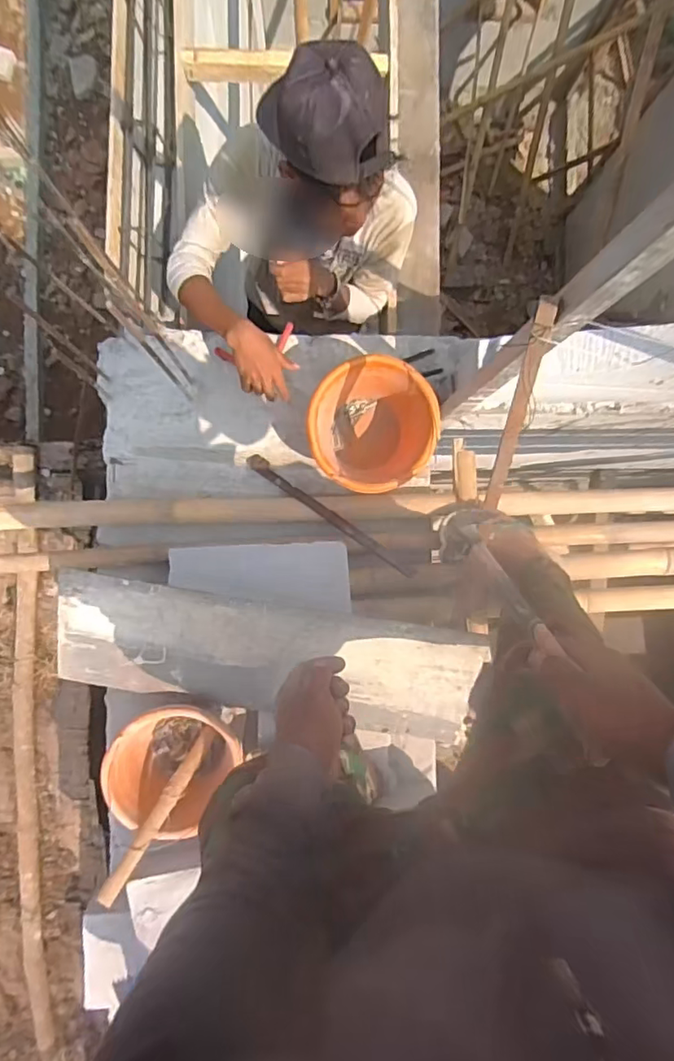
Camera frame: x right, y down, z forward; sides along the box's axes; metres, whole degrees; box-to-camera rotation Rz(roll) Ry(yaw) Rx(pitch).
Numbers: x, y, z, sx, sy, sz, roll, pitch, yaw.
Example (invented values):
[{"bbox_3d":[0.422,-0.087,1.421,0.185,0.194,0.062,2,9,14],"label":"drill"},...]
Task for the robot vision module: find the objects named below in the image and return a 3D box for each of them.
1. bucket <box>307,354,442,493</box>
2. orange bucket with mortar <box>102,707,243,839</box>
[{"bbox_3d":[0.069,-0.206,1.184,0.242,0.177,0.250,0,91,-2],"label":"bucket"},{"bbox_3d":[-0.334,0.476,1.185,0.230,0.195,0.223,0,91,-2],"label":"orange bucket with mortar"}]

